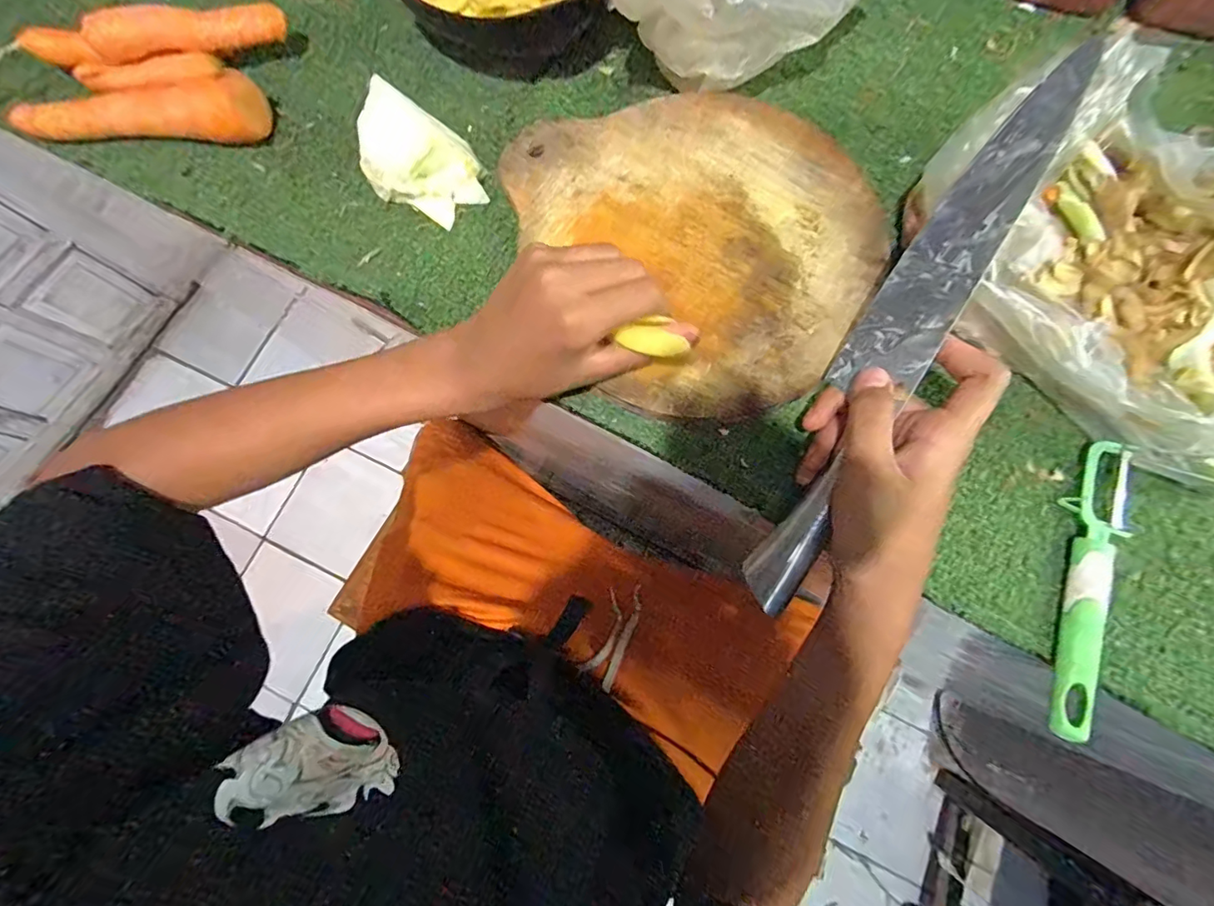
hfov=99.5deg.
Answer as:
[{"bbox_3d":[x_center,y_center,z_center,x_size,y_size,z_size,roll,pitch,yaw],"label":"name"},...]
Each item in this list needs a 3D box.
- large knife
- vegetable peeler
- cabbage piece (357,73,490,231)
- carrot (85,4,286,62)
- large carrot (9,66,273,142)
[{"bbox_3d":[0.152,-0.049,0.282,0.040,0.019,0.306,25,104,6],"label":"large knife"},{"bbox_3d":[0.274,0.074,0.294,0.027,0.014,0.170,19,79,5],"label":"vegetable peeler"},{"bbox_3d":[-0.128,-0.203,0.351,0.079,0.050,0.053,27,80,7],"label":"cabbage piece"},{"bbox_3d":[-0.305,-0.312,0.375,0.129,0.028,0.023,-13,78,-1],"label":"carrot"},{"bbox_3d":[-0.344,-0.249,0.376,0.177,0.037,0.034,-3,78,1],"label":"large carrot"}]

